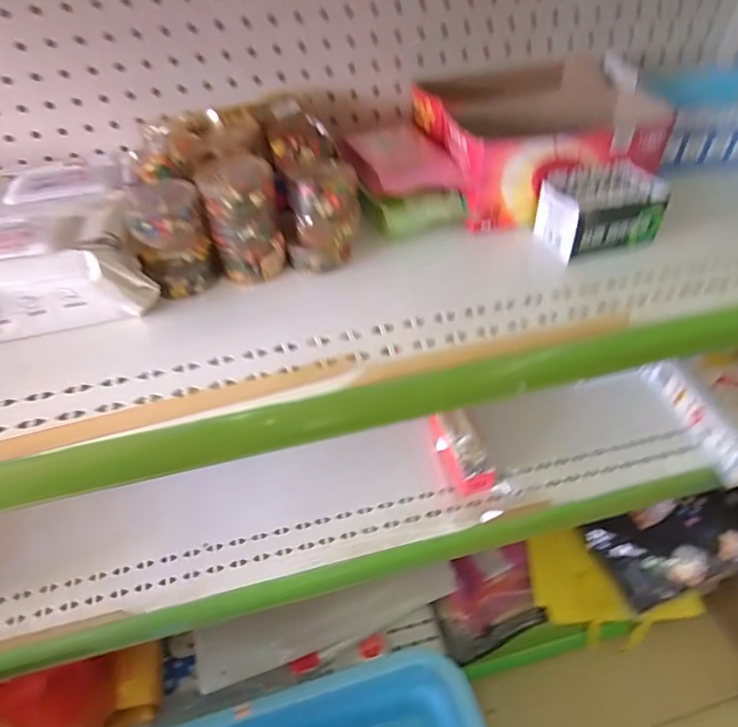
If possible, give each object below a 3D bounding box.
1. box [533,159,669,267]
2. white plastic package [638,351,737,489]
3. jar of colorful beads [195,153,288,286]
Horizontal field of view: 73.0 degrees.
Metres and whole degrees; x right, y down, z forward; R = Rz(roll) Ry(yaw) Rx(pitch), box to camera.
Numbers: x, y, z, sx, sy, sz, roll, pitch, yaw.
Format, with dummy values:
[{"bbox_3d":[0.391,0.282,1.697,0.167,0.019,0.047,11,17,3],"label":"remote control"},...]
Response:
[{"bbox_3d":[0.203,-0.134,0.443,0.093,0.050,0.066,-13,48,-11],"label":"box"},{"bbox_3d":[0.449,0.052,0.616,0.112,0.062,0.171,-11,47,-9],"label":"white plastic package"},{"bbox_3d":[-0.107,-0.121,0.423,0.060,0.086,0.061,-11,47,-9],"label":"jar of colorful beads"}]

